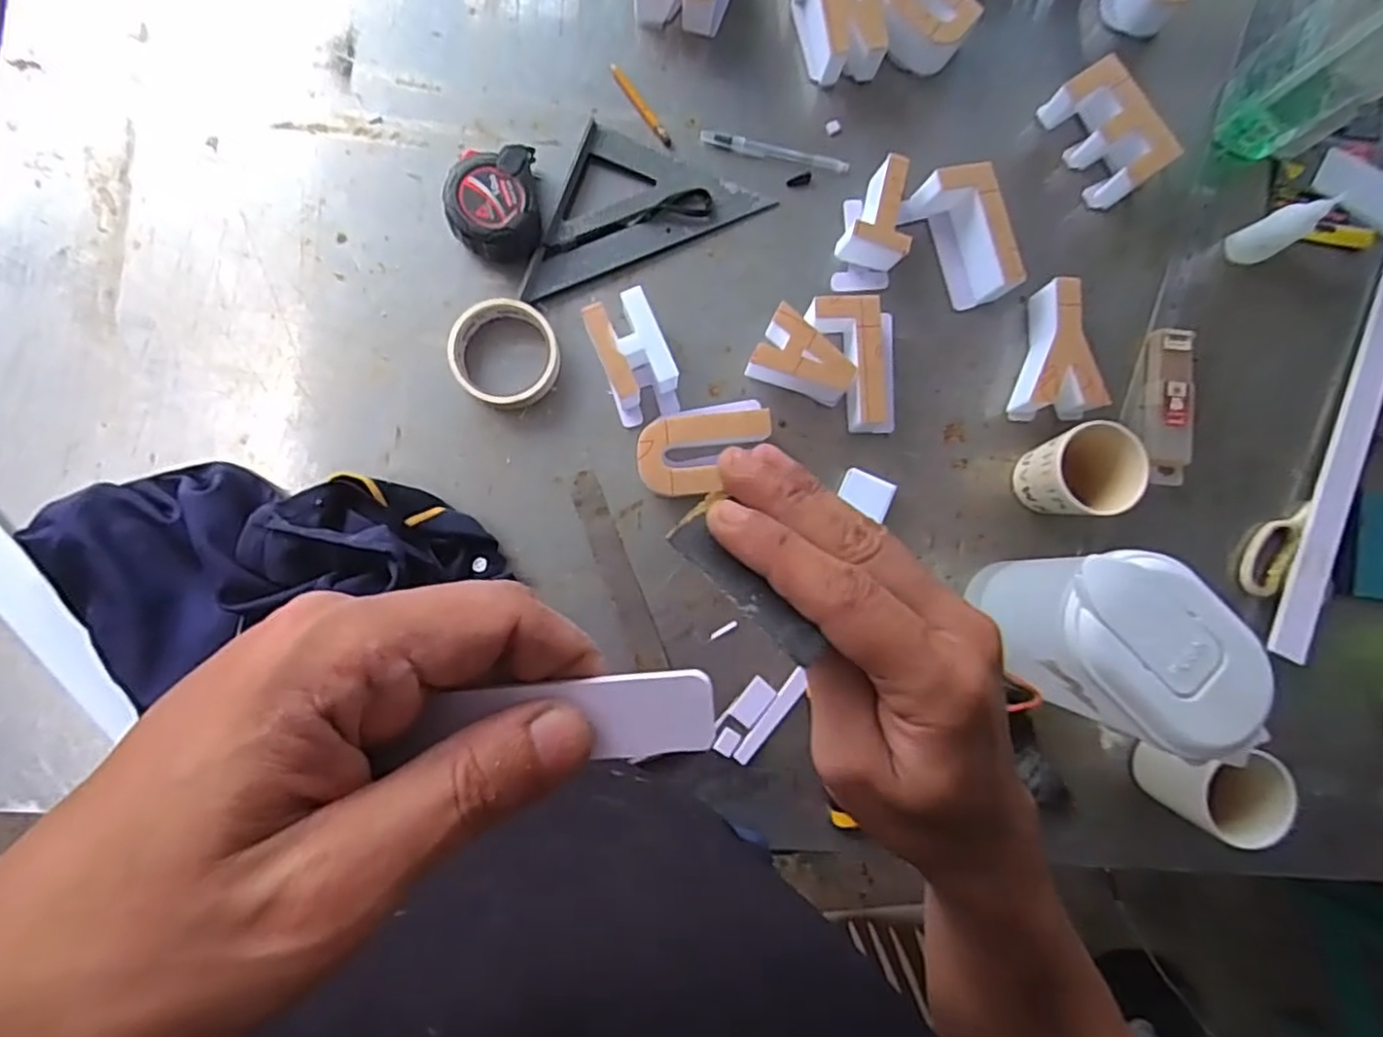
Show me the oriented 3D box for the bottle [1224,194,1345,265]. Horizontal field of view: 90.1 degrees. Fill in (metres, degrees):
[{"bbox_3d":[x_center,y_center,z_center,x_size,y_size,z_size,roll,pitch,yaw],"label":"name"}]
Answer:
[{"bbox_3d":[0.523,-0.256,0.613,0.023,0.092,0.034,-26,89,-3],"label":"bottle"}]

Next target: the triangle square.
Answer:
[{"bbox_3d":[-0.041,-0.247,0.616,0.167,0.014,0.168,21,84,-2],"label":"triangle square"}]

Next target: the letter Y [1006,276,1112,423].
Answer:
[{"bbox_3d":[0.330,-0.144,0.613,0.065,0.054,0.118,12,85,-2],"label":"letter Y"}]

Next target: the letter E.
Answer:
[{"bbox_3d":[0.379,-0.351,0.631,0.060,0.060,0.114,-34,88,-5],"label":"letter E"}]

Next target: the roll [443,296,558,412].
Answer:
[{"bbox_3d":[-0.160,-0.141,0.594,0.092,0.023,0.089,0,85,-4],"label":"roll"}]

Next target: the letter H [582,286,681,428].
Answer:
[{"bbox_3d":[-0.050,-0.137,0.592,0.058,0.046,0.101,-19,87,-4],"label":"letter H"}]

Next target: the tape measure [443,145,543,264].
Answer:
[{"bbox_3d":[-0.170,-0.270,0.597,0.078,0.041,0.091,-9,86,-4],"label":"tape measure"}]

